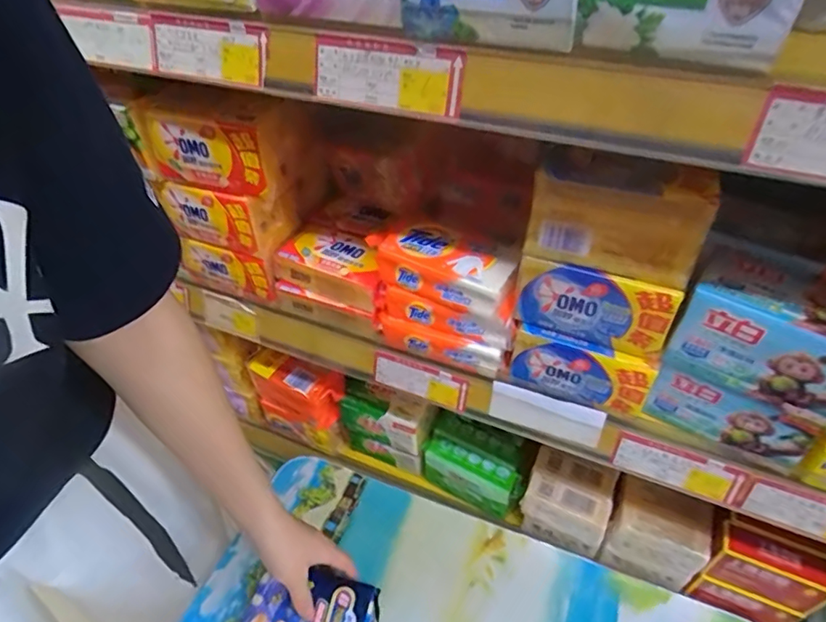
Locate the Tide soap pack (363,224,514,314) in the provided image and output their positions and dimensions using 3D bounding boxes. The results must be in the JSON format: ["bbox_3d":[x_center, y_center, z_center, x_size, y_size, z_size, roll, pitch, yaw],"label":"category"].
[{"bbox_3d":[0.021,-0.042,0.436,0.128,0.033,0.052,21,49,22],"label":"Tide soap pack"}]

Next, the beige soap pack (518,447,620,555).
[{"bbox_3d":[0.176,0.216,0.592,0.088,0.088,0.071,18,48,19],"label":"beige soap pack"}]

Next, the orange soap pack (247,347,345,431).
[{"bbox_3d":[-0.149,0.104,0.669,0.128,0.091,0.044,17,48,19],"label":"orange soap pack"}]

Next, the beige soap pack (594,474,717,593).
[{"bbox_3d":[0.262,0.239,0.559,0.090,0.093,0.071,17,48,18],"label":"beige soap pack"}]

